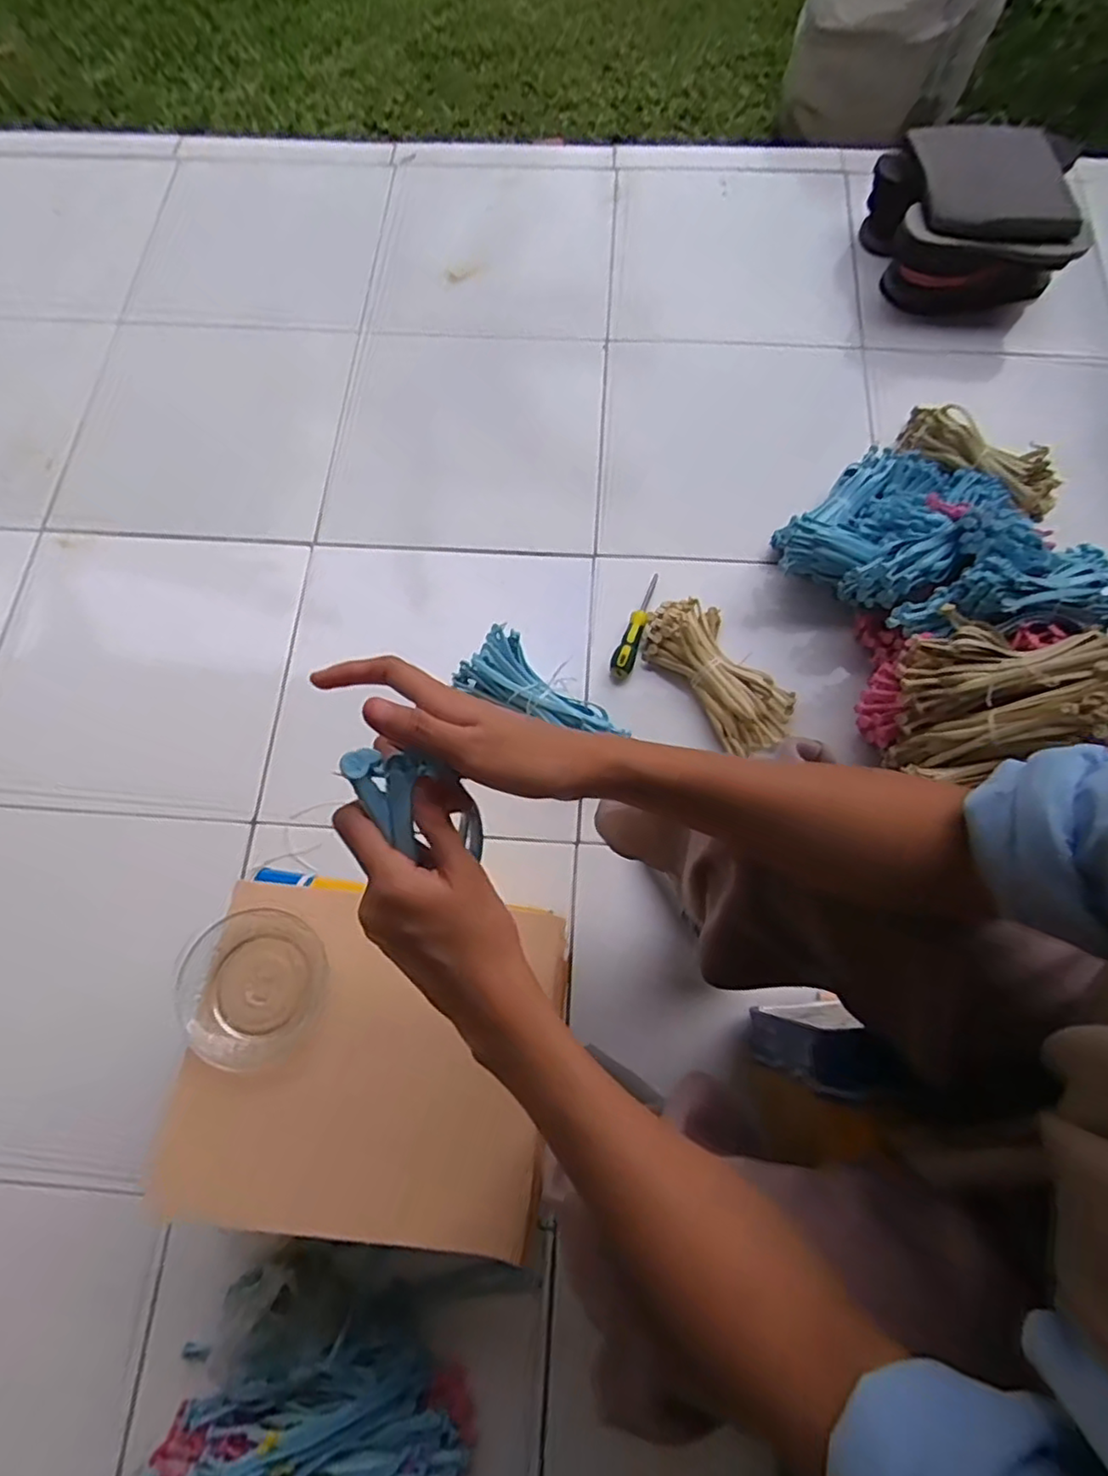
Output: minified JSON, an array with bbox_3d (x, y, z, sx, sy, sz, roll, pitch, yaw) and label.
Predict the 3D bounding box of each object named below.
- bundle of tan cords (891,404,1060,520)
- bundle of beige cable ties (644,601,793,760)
[{"bbox_3d":[0.579,-0.379,0.908,0.223,0.059,0.078,40,77,13],"label":"bundle of tan cords"},{"bbox_3d":[0.206,-0.081,0.838,0.099,0.053,0.217,-38,75,-11],"label":"bundle of beige cable ties"}]

